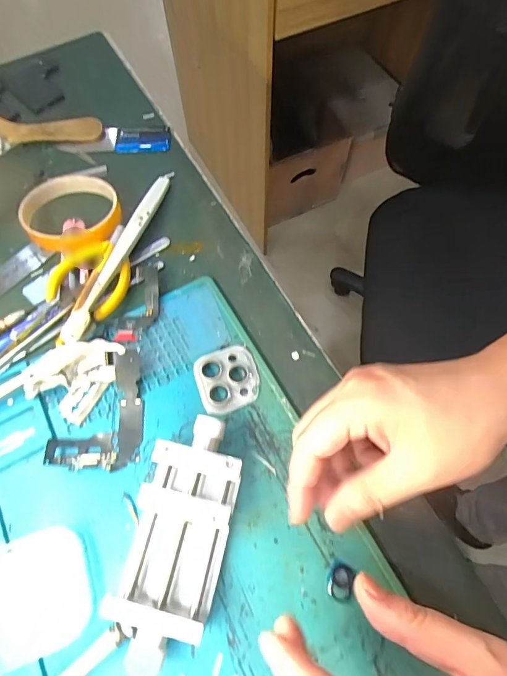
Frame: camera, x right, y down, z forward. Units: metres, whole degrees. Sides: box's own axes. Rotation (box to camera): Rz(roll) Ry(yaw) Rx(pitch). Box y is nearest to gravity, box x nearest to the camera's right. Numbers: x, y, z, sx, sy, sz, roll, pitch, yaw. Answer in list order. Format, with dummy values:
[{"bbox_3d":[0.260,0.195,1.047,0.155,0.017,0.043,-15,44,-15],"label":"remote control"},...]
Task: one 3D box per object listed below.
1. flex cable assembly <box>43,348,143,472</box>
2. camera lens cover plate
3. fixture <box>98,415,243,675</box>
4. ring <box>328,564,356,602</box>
[{"bbox_3d":[-0.110,0.050,0.283,0.061,0.011,0.085,5,76,-8],"label":"flex cable assembly"},{"bbox_3d":[-0.020,0.030,0.296,0.046,0.008,0.046,-20,67,-8],"label":"camera lens cover plate"},{"bbox_3d":[-0.045,0.120,0.244,0.057,0.030,0.135,13,67,7],"label":"fixture"},{"bbox_3d":[0.055,0.153,0.244,0.015,0.004,0.020,21,68,10],"label":"ring"}]

